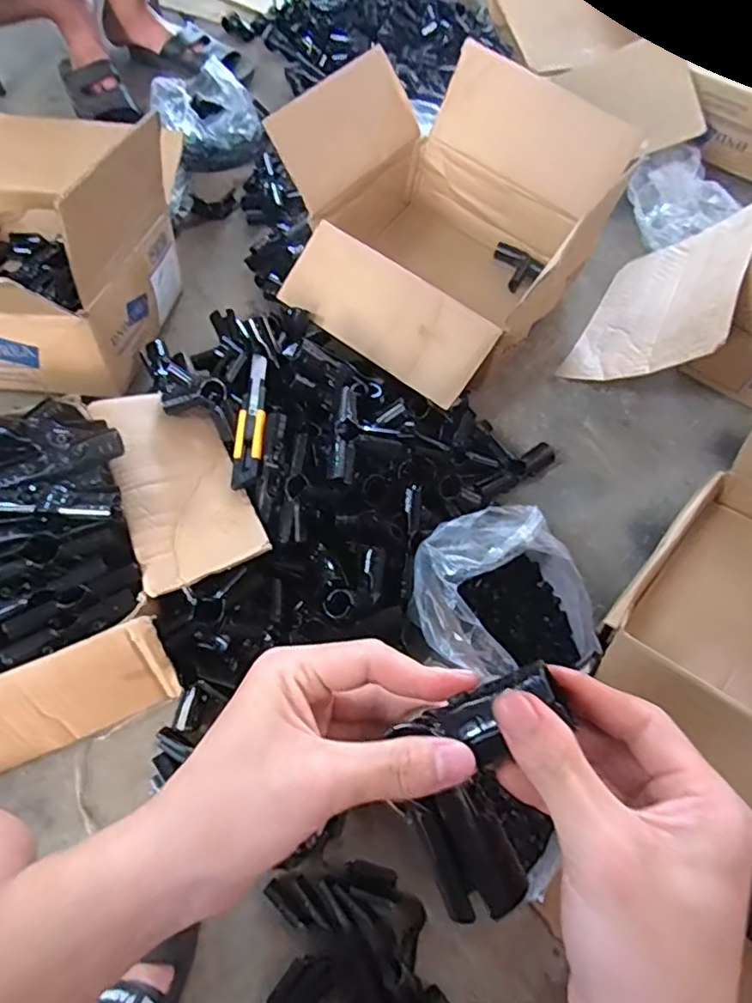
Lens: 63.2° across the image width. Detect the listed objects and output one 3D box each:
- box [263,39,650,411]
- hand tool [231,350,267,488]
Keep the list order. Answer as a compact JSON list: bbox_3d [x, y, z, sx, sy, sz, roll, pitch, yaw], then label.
[{"bbox_3d":[0.087,-0.417,0.963,0.436,0.294,0.489,33,66,12],"label":"box"},{"bbox_3d":[-0.150,-0.102,0.743,0.034,0.014,0.186,2,63,-3],"label":"hand tool"}]

